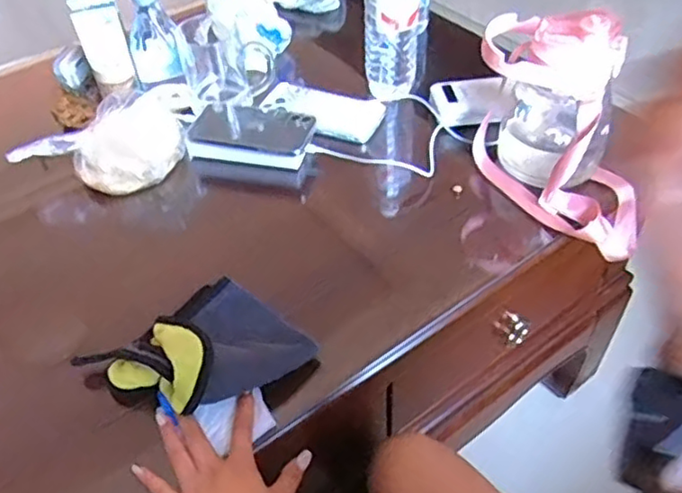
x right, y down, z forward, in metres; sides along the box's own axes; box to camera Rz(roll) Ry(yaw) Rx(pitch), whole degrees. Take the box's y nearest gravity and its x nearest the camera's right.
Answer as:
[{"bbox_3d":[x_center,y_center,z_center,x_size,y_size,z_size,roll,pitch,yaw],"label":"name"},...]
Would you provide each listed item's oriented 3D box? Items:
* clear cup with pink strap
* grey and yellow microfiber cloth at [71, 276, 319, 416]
[{"bbox_3d":[0.246,-0.133,0.688,0.103,0.199,0.214,-31,52,-24],"label":"clear cup with pink strap"},{"bbox_3d":[-0.130,0.087,0.574,0.148,0.045,0.152,32,55,29],"label":"grey and yellow microfiber cloth"}]

